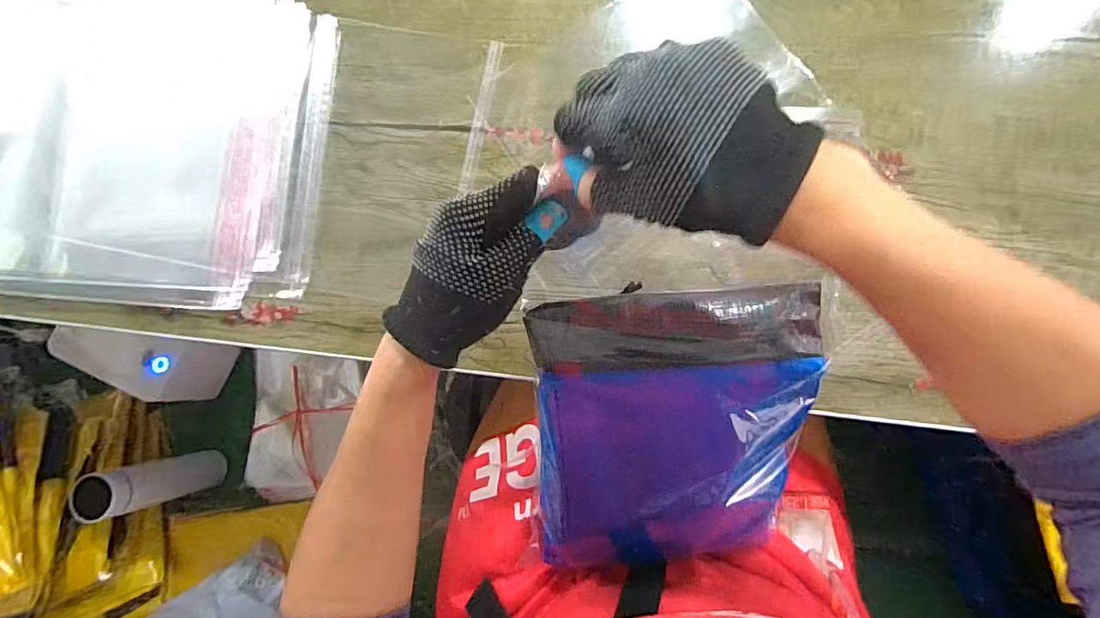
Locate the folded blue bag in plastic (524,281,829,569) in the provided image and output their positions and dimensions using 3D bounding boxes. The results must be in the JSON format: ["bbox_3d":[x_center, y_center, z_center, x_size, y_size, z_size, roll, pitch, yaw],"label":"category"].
[{"bbox_3d":[0.085,0.100,0.384,0.182,0.024,0.245,-2,115,5],"label":"folded blue bag in plastic"}]

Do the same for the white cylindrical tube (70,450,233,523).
[{"bbox_3d":[-0.584,0.260,0.805,0.061,0.259,0.063,0,84,4],"label":"white cylindrical tube"}]

